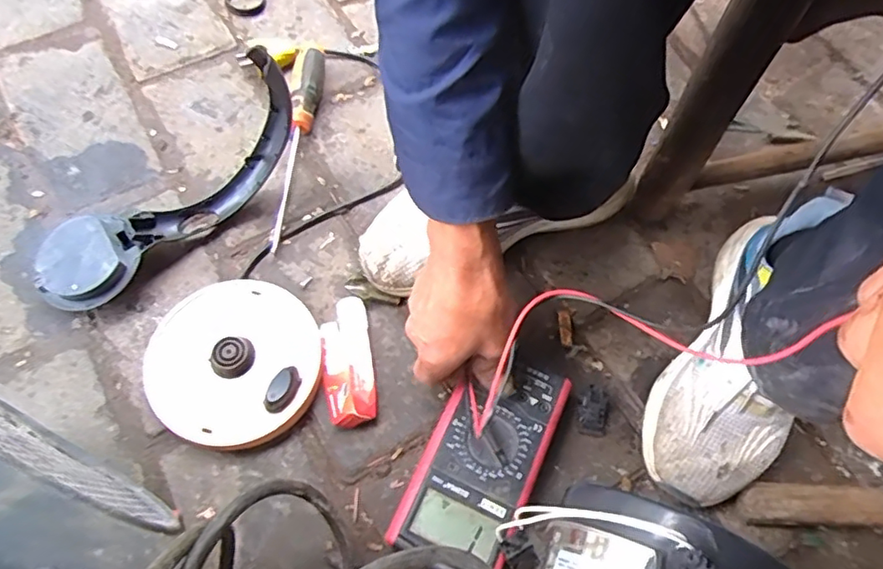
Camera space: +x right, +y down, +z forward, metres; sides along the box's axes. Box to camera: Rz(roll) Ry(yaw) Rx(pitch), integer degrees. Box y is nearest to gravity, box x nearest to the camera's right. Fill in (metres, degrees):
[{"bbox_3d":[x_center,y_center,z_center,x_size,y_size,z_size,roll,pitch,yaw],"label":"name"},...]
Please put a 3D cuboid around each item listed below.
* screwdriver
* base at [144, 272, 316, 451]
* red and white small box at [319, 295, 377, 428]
[{"bbox_3d":[-0.145,-0.144,0.583,0.032,0.034,0.227,2,64,-2],"label":"screwdriver"},{"bbox_3d":[-0.175,0.062,0.488,0.144,0.033,0.139,1,64,-3],"label":"base"},{"bbox_3d":[-0.081,0.064,0.497,0.042,0.023,0.113,-9,65,-7],"label":"red and white small box"}]

